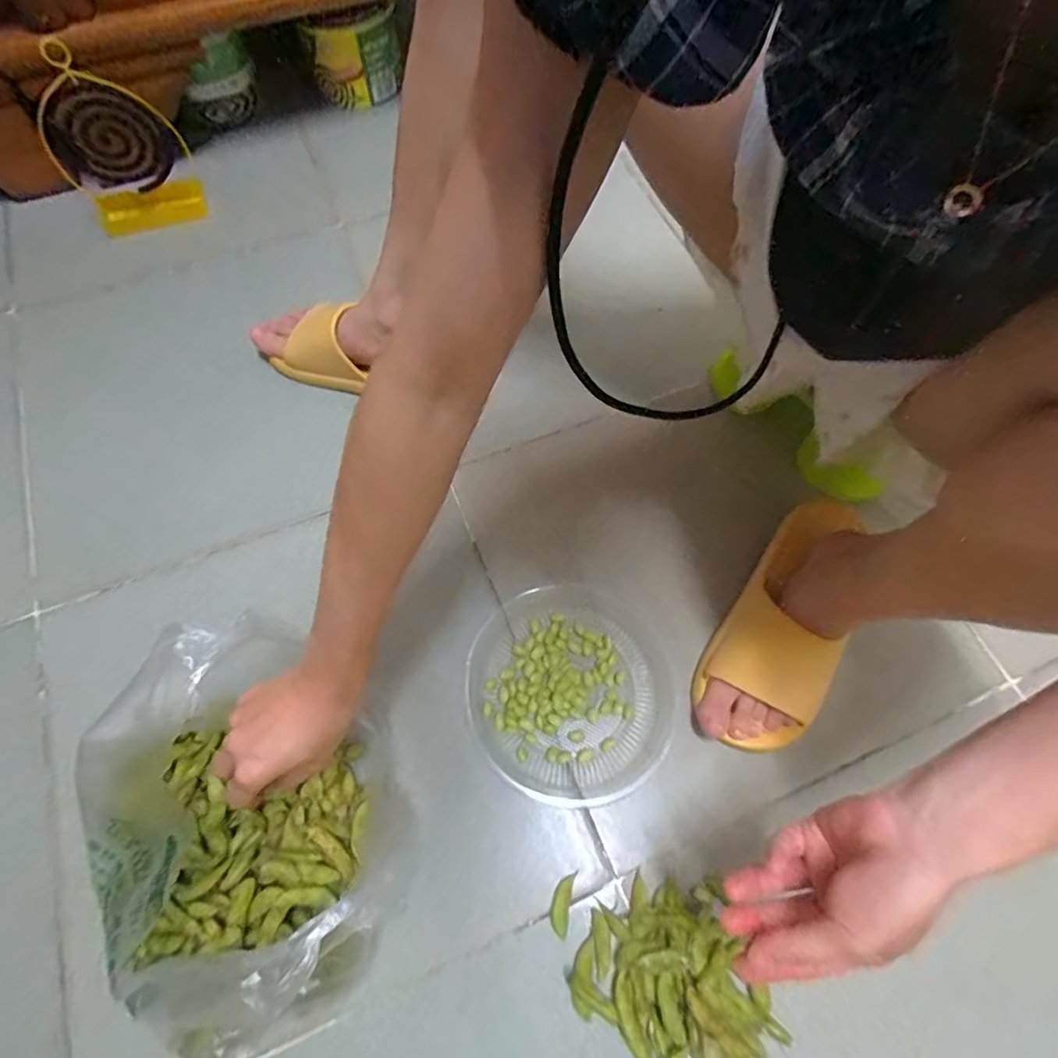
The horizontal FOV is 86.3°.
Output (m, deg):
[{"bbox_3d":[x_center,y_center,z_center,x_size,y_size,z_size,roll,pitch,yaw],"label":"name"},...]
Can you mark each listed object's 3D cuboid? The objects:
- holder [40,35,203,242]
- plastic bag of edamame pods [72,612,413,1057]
[{"bbox_3d":[-0.485,-0.451,0.655,0.132,0.178,0.054,-23,68,-10],"label":"holder"},{"bbox_3d":[-0.204,0.210,0.403,0.192,0.123,0.251,-40,74,-17],"label":"plastic bag of edamame pods"}]

